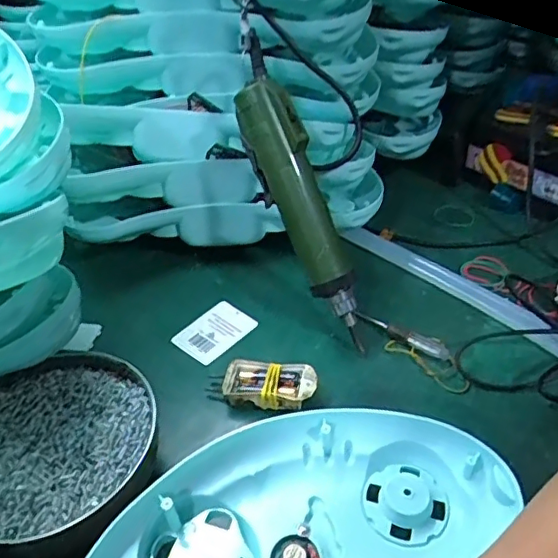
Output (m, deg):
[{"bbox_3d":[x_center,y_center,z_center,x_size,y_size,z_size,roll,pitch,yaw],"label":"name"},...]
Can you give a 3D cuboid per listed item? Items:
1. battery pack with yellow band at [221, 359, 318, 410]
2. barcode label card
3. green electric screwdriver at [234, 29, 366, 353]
[{"bbox_3d":[-0.008,0.087,0.466,0.076,0.019,0.037,4,41,8],"label":"battery pack with yellow band"},{"bbox_3d":[-0.060,0.050,0.528,0.048,0.004,0.069,34,59,27],"label":"barcode label card"},{"bbox_3d":[0.019,-0.065,0.471,0.033,0.266,0.048,-28,14,-27],"label":"green electric screwdriver"}]

